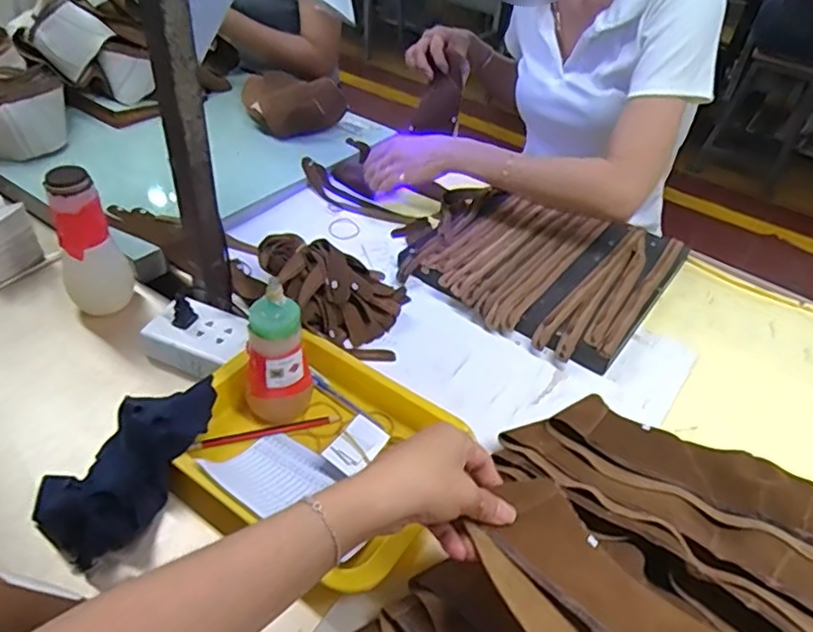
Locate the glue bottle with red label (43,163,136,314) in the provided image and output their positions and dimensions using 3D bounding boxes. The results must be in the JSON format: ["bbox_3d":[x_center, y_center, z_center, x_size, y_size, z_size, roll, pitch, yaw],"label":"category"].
[{"bbox_3d":[-0.353,-0.086,0.662,0.065,0.182,0.059,-22,48,-28],"label":"glue bottle with red label"}]

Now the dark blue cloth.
[{"bbox_3d":[-0.247,0.121,0.534,0.099,0.048,0.181,17,45,10],"label":"dark blue cloth"}]

